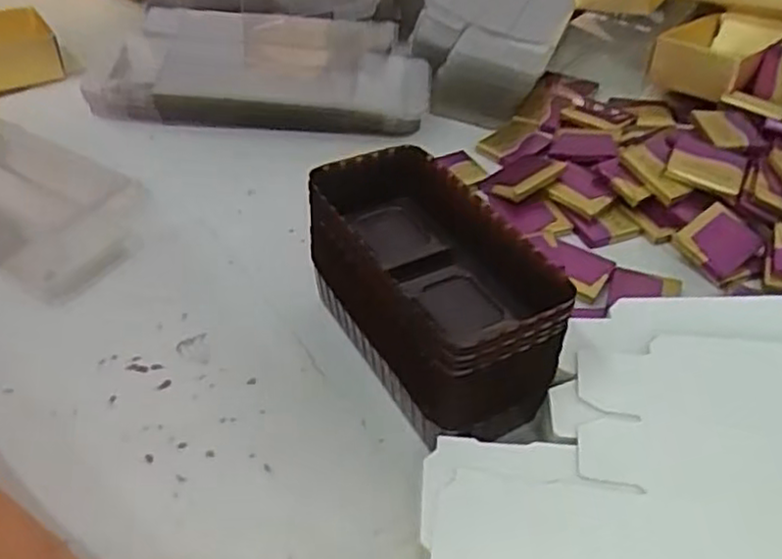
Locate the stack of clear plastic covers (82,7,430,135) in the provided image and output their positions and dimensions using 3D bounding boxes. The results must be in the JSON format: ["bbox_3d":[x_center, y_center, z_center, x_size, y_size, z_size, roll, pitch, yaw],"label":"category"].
[{"bbox_3d":[-0.085,-0.134,0.461,0.217,0.041,0.089,7,43,4],"label":"stack of clear plastic covers"}]

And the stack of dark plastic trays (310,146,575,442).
[{"bbox_3d":[0.014,0.008,0.297,0.065,0.066,0.125,-22,49,-24],"label":"stack of dark plastic trays"}]

